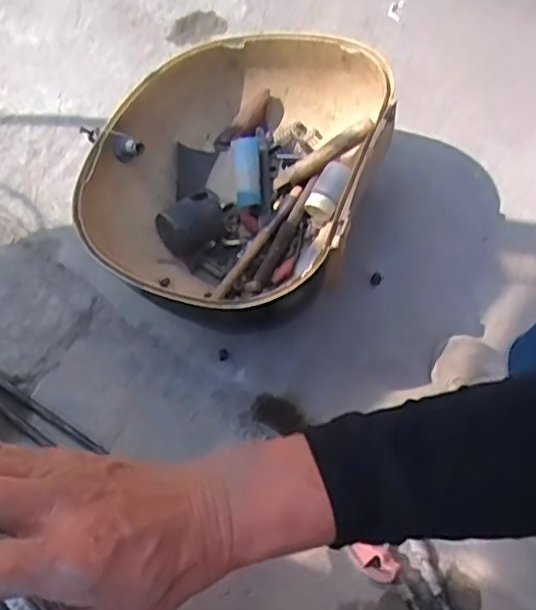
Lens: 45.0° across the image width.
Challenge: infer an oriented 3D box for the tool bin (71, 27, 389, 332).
[{"bbox_3d":[-0.041,-0.147,0.793,0.327,0.191,0.397,23,64,11],"label":"tool bin"}]

